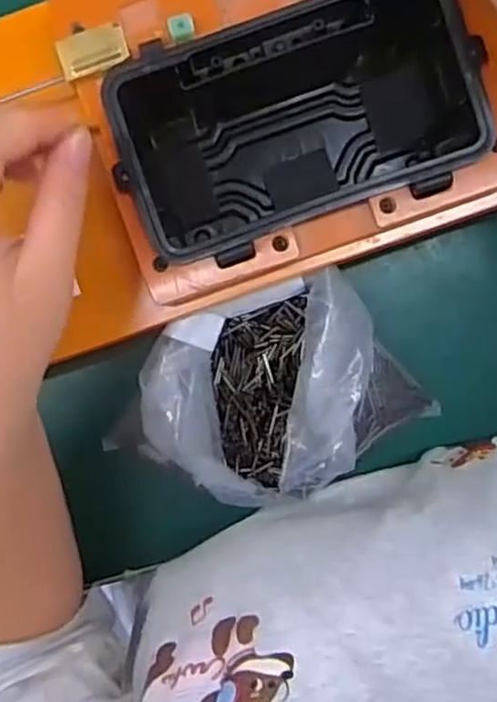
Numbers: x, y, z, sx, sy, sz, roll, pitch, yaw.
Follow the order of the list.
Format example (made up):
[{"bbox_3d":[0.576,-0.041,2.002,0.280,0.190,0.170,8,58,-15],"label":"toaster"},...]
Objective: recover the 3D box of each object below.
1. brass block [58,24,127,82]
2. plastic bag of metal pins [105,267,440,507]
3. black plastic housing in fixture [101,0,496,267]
[{"bbox_3d":[-0.074,-0.144,0.326,0.032,0.005,0.019,-18,93,2],"label":"brass block"},{"bbox_3d":[0.012,0.031,0.422,0.168,0.058,0.135,-36,92,3],"label":"plastic bag of metal pins"},{"bbox_3d":[0.024,-0.117,0.364,0.180,0.081,0.112,-19,93,2],"label":"black plastic housing in fixture"}]

